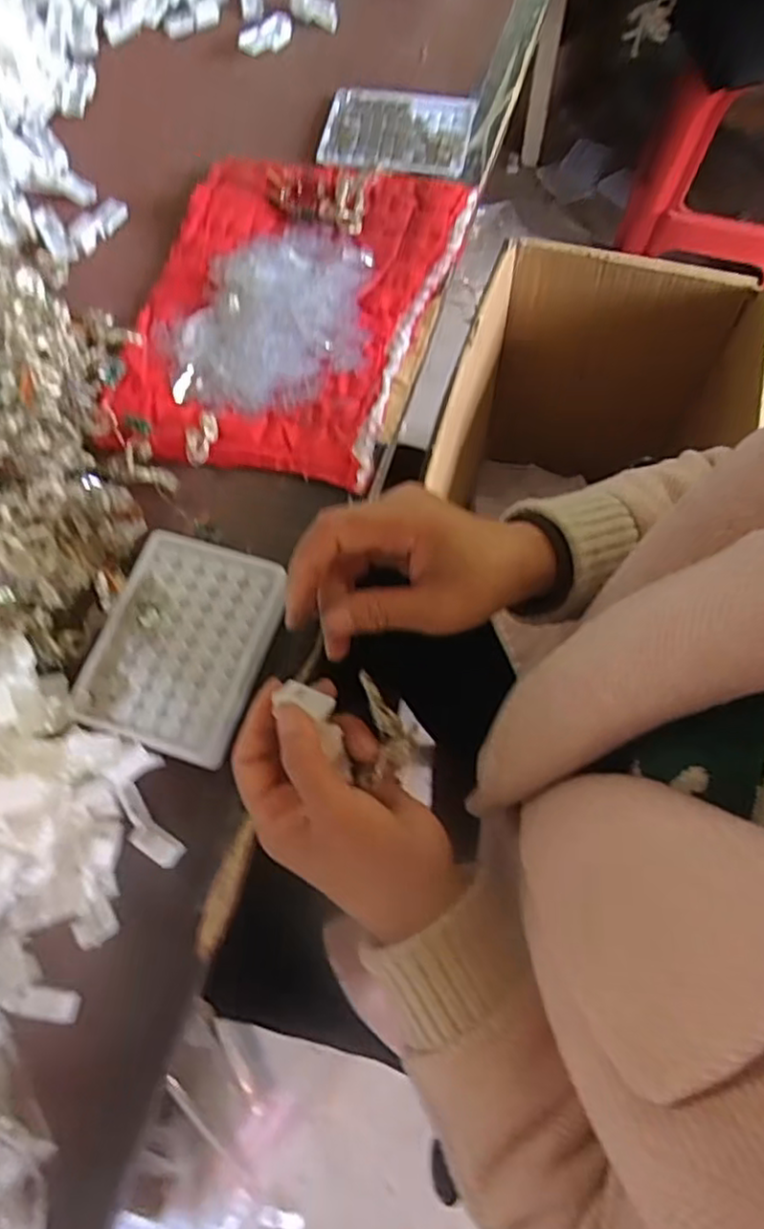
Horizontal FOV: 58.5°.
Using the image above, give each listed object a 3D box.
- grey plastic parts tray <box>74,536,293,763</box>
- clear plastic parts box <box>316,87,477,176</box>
[{"bbox_3d":[-0.123,0.017,0.425,0.097,0.014,0.130,17,70,8],"label":"grey plastic parts tray"},{"bbox_3d":[0.013,-0.432,0.608,0.129,0.014,0.093,10,70,5],"label":"clear plastic parts box"}]

